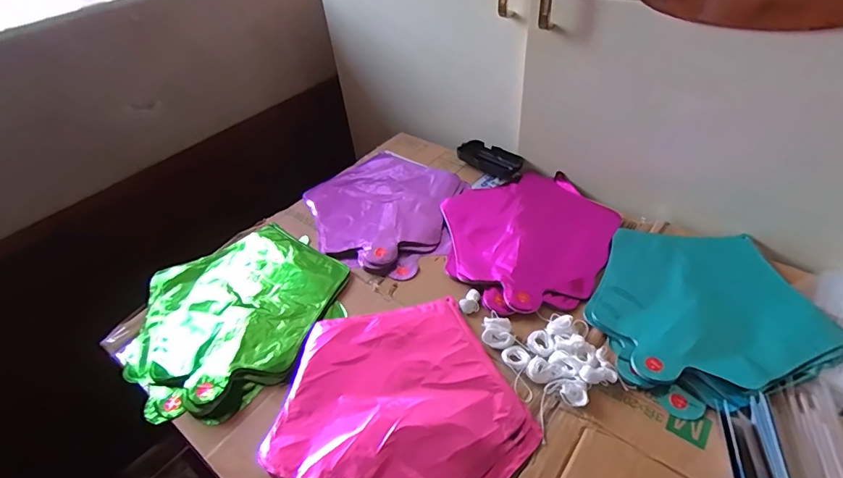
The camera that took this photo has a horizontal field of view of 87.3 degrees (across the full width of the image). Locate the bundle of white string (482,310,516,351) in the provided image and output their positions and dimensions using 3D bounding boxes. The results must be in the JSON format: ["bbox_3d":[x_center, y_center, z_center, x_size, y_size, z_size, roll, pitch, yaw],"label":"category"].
[{"bbox_3d":[0.083,0.099,0.479,0.033,0.013,0.037,5,44,9],"label":"bundle of white string"}]

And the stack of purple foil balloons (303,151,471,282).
[{"bbox_3d":[-0.055,-0.050,0.659,0.237,0.019,0.231,22,49,24],"label":"stack of purple foil balloons"}]

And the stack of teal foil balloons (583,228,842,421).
[{"bbox_3d":[0.307,0.070,0.497,0.232,0.022,0.231,-9,43,-6],"label":"stack of teal foil balloons"}]

